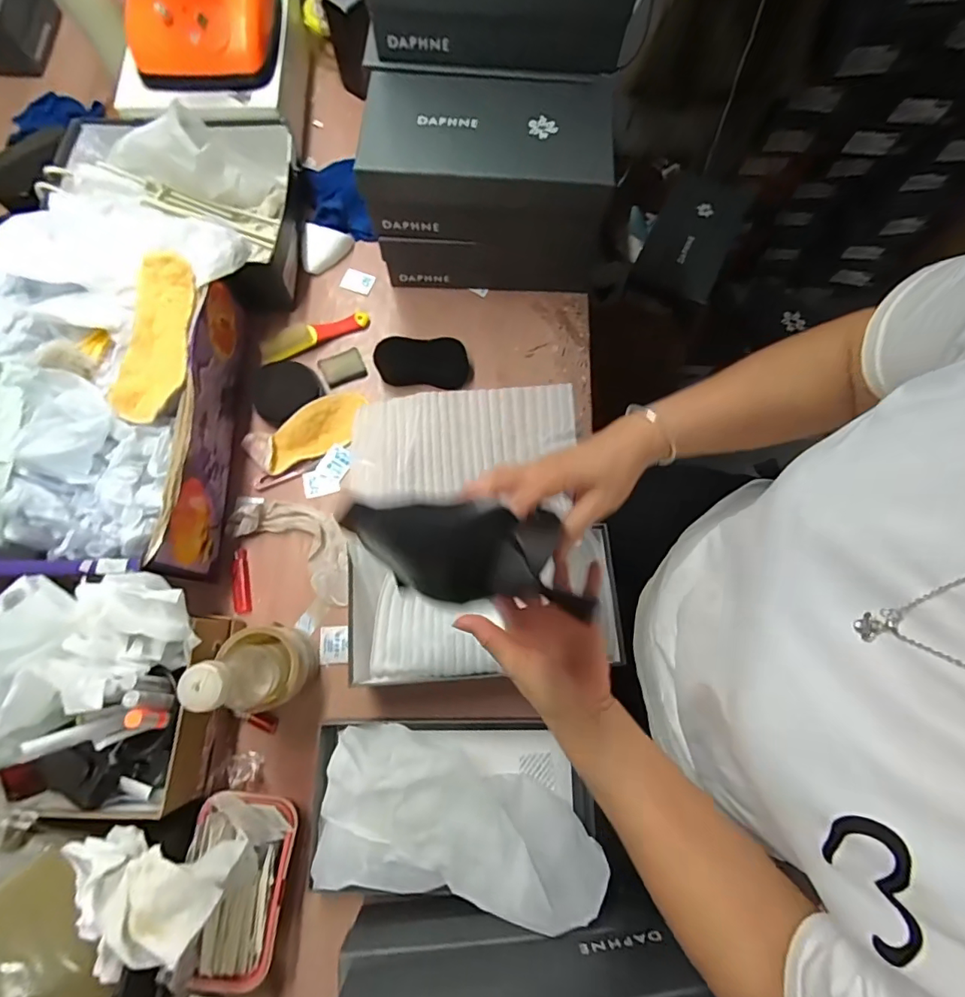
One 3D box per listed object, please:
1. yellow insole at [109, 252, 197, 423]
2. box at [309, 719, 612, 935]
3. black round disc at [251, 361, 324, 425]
[{"bbox_3d":[-0.359,-0.180,0.558,0.070,0.023,0.198,5,74,-1],"label":"yellow insole"},{"bbox_3d":[-0.036,0.326,0.527,0.293,0.108,0.156,4,74,-1],"label":"box"},{"bbox_3d":[-0.268,-0.149,0.678,0.088,0.018,0.074,-32,78,-10],"label":"black round disc"}]

